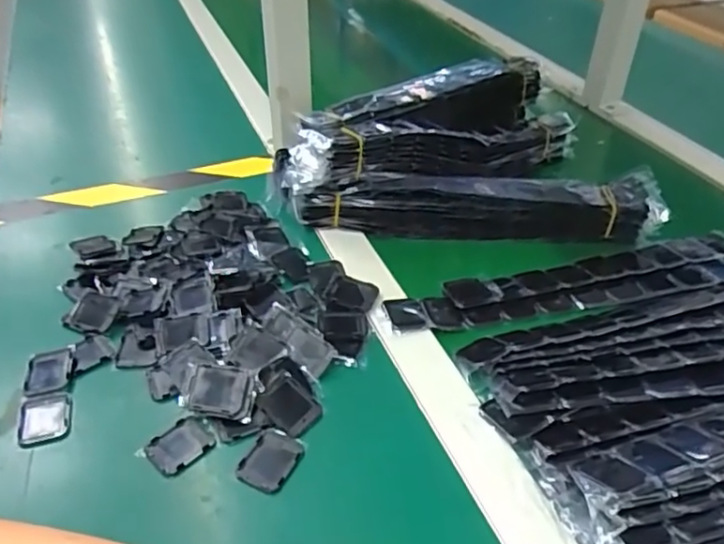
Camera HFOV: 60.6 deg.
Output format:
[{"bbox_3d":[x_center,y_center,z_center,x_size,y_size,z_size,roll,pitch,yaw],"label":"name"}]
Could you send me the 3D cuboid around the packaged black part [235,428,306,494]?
[{"bbox_3d":[-0.059,0.122,0.403,0.035,0.004,0.042,18,42,21],"label":"packaged black part"}]

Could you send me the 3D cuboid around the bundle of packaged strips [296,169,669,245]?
[{"bbox_3d":[0.115,-0.066,0.601,0.344,0.056,0.043,2,39,2],"label":"bundle of packaged strips"}]

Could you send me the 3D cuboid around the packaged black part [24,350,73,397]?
[{"bbox_3d":[-0.233,0.077,0.460,0.032,0.010,0.043,-11,40,-13],"label":"packaged black part"}]

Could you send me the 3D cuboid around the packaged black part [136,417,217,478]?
[{"bbox_3d":[-0.120,0.116,0.411,0.034,0.004,0.041,30,47,32],"label":"packaged black part"}]

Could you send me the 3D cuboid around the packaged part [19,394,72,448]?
[{"bbox_3d":[-0.219,0.103,0.429,0.033,0.007,0.042,-13,41,-15],"label":"packaged part"}]

